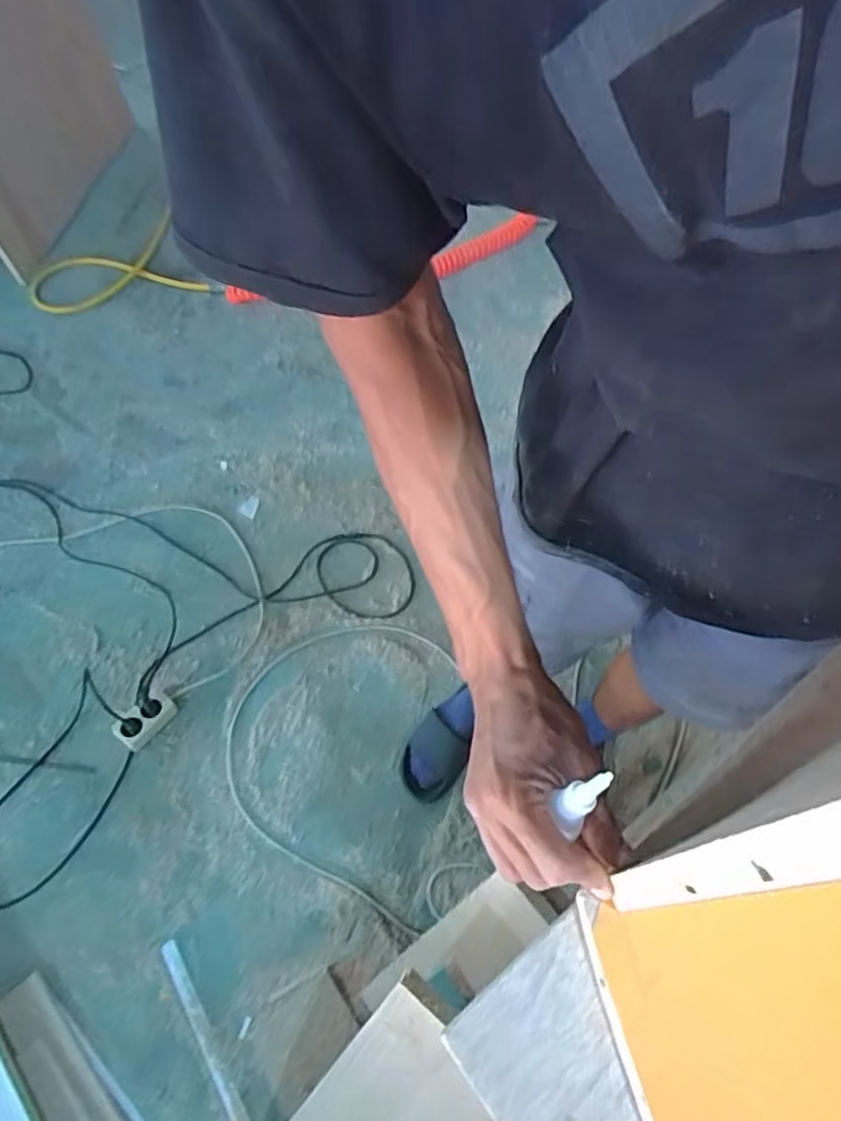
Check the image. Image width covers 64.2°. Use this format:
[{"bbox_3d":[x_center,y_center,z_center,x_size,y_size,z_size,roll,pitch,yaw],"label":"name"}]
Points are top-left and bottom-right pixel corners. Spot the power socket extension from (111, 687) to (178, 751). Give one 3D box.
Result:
[{"bbox_3d":[-0.500,0.289,1.221,0.062,0.048,0.109,32,66,16],"label":"power socket extension"}]

